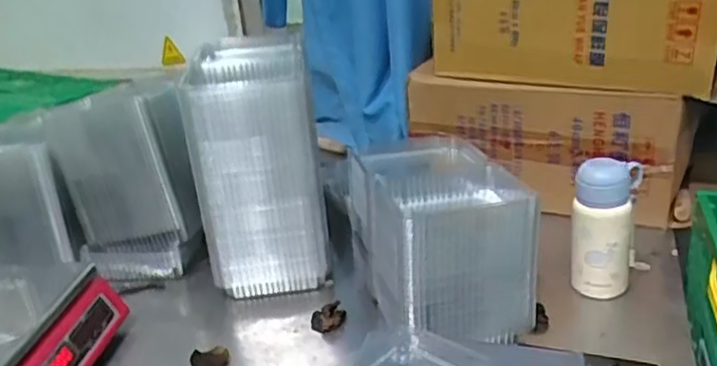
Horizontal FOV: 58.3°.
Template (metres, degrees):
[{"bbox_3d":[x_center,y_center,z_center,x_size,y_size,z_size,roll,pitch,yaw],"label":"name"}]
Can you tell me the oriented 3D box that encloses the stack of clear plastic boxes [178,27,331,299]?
[{"bbox_3d":[-0.162,-0.050,1.049,0.179,0.332,0.322,-8,24,-6],"label":"stack of clear plastic boxes"}]

